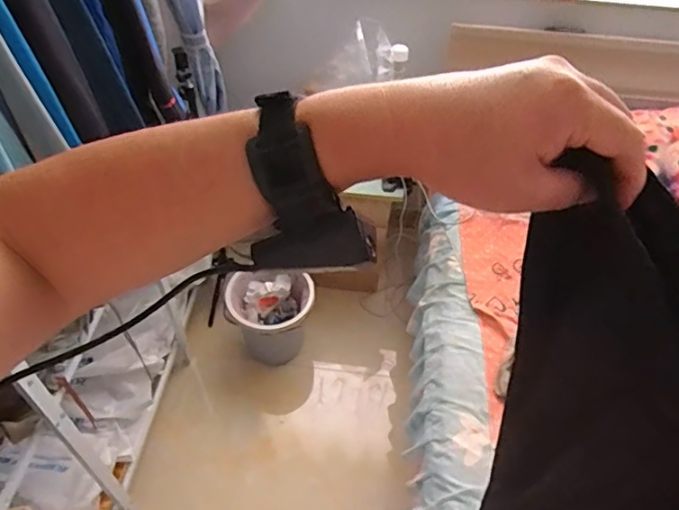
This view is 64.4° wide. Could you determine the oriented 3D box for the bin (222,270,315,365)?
[{"bbox_3d":[-0.220,0.202,1.741,0.262,0.290,0.246,1,49,-1],"label":"bin"}]

